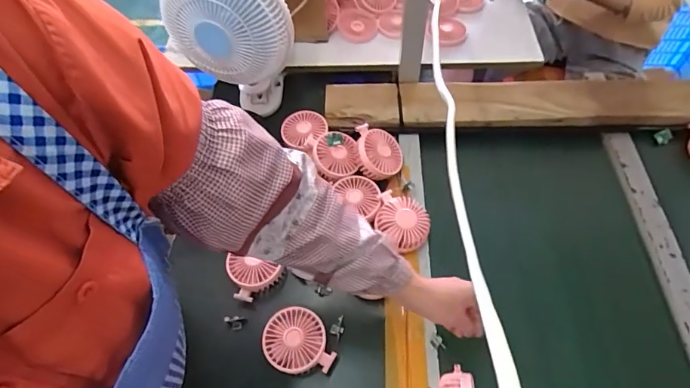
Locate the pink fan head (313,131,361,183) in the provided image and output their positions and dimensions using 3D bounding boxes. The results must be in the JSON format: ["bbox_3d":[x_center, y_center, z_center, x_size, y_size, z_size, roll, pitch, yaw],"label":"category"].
[{"bbox_3d":[-0.015,-0.072,0.748,0.078,0.031,0.084,-8,56,-3],"label":"pink fan head"}]

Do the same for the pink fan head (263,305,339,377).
[{"bbox_3d":[-0.070,0.216,0.611,0.090,0.038,0.090,-1,56,1],"label":"pink fan head"}]

